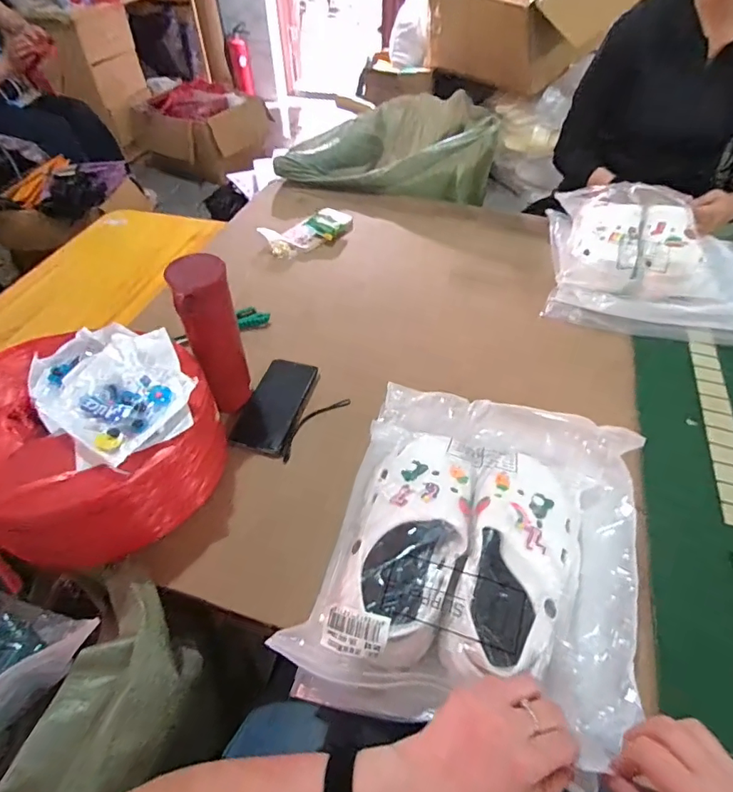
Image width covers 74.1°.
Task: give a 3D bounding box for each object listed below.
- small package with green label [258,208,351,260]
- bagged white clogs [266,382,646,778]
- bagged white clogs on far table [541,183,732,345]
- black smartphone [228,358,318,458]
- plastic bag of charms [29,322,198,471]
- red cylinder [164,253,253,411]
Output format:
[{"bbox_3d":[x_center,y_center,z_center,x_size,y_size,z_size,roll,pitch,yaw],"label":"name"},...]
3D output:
[{"bbox_3d":[-0.114,-0.338,0.984,0.198,0.031,0.100,-32,55,-25],"label":"small package with green label"},{"bbox_3d":[0.123,0.140,0.500,0.301,0.090,0.351,13,49,13],"label":"bagged white clogs"},{"bbox_3d":[0.522,-0.260,0.878,0.354,0.100,0.374,13,49,13],"label":"bagged white clogs on far table"},{"bbox_3d":[-0.127,0.014,0.687,0.076,0.017,0.167,10,49,10],"label":"black smartphone"},{"bbox_3d":[-0.273,-0.015,0.521,0.147,0.043,0.200,-36,57,-28],"label":"plastic bag of charms"},{"bbox_3d":[-0.188,-0.072,0.610,0.059,0.209,0.067,-16,49,-13],"label":"red cylinder"}]

